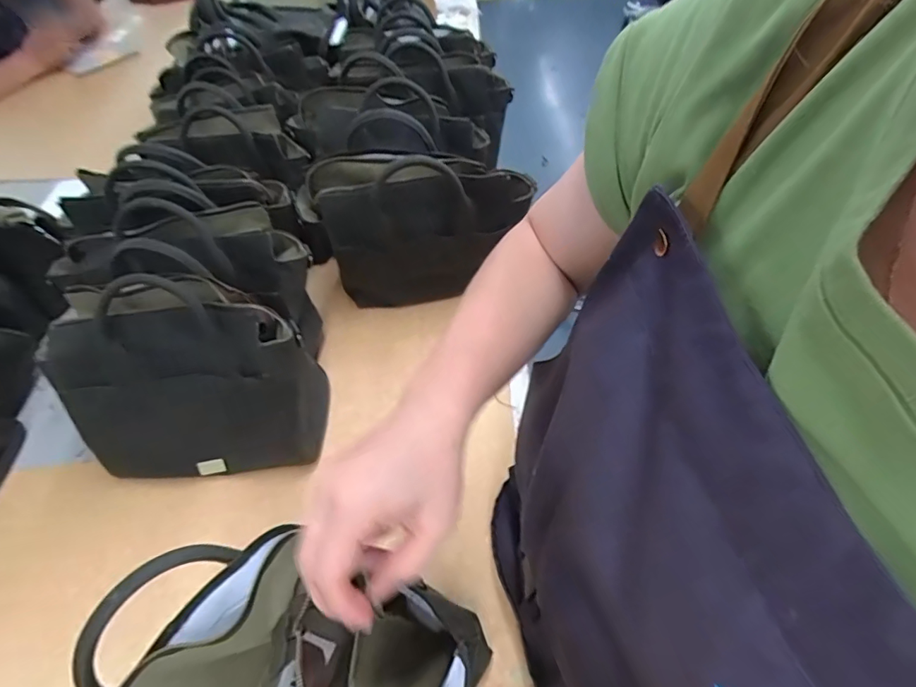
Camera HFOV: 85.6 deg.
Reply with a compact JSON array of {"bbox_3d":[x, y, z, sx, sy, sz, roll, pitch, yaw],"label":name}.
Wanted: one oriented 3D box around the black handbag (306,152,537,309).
[{"bbox_3d":[-0.042,-0.144,0.663,0.254,0.217,0.076,-4,52,1],"label":"black handbag"}]

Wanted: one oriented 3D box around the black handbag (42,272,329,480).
[{"bbox_3d":[-0.284,0.044,0.549,0.262,0.193,0.138,-5,52,0],"label":"black handbag"}]

